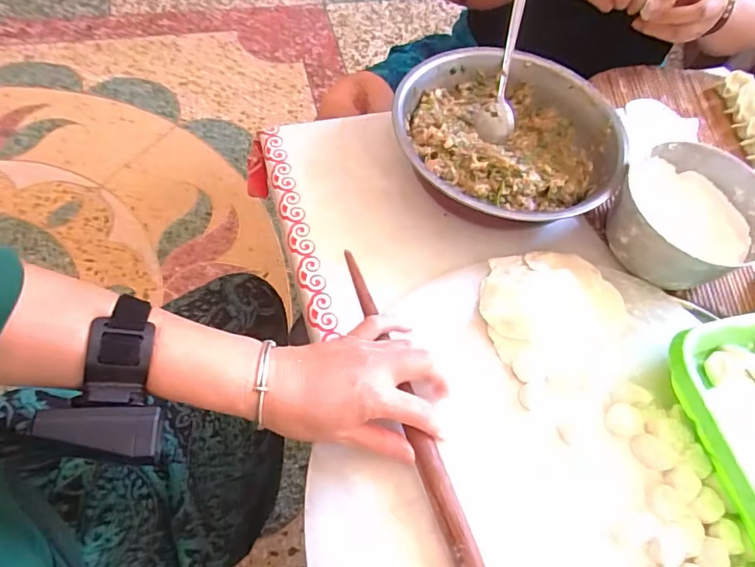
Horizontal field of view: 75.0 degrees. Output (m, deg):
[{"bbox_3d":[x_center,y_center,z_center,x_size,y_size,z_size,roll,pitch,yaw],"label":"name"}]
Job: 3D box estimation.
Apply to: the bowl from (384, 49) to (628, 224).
[{"bbox_3d":[0.139,-0.158,0.538,0.235,0.069,0.243,3,60,-5],"label":"bowl"}]

